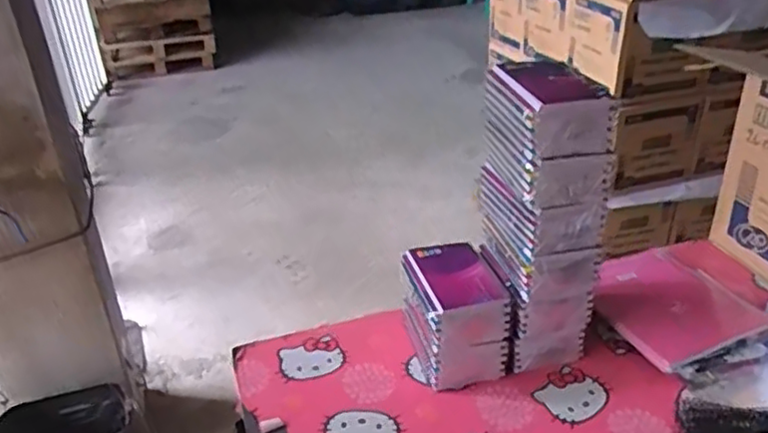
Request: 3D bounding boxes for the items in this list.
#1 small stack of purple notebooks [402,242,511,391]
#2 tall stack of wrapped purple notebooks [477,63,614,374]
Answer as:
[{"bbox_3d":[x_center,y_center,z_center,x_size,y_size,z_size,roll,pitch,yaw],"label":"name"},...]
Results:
[{"bbox_3d":[0.088,0.117,0.817,0.107,0.111,0.141,-8,30,-11],"label":"small stack of purple notebooks"},{"bbox_3d":[0.179,0.007,0.793,0.105,0.338,0.142,-8,30,-11],"label":"tall stack of wrapped purple notebooks"}]

